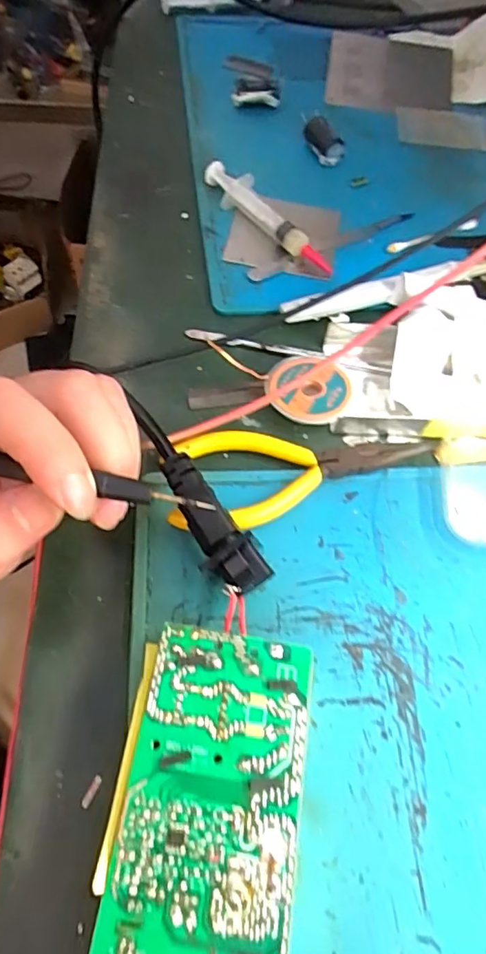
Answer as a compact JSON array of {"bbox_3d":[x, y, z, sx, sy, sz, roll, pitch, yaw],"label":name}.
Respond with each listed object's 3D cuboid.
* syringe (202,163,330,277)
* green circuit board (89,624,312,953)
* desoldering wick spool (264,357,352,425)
[{"bbox_3d":[0.014,-0.161,0.332,0.016,0.017,0.105,-35,69,-19],"label":"syringe"},{"bbox_3d":[-0.012,0.121,0.176,0.055,0.026,0.131,9,61,2],"label":"green circuit board"},{"bbox_3d":[0.034,-0.044,0.276,0.042,0.012,0.042,1,61,-2],"label":"desoldering wick spool"}]

